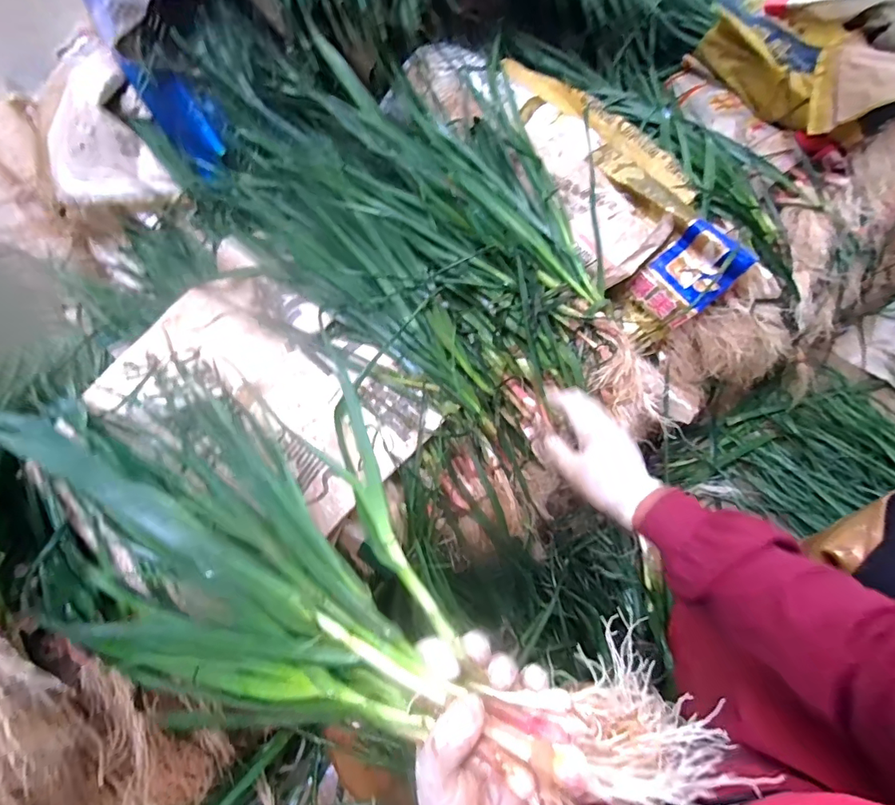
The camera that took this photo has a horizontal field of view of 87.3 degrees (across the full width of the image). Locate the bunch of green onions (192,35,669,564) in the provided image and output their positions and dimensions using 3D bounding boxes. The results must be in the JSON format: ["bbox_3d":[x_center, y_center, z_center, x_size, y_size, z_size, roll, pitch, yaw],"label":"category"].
[{"bbox_3d":[-0.018,-0.199,0.671,0.413,0.108,0.745,-40,79,2],"label":"bunch of green onions"}]

